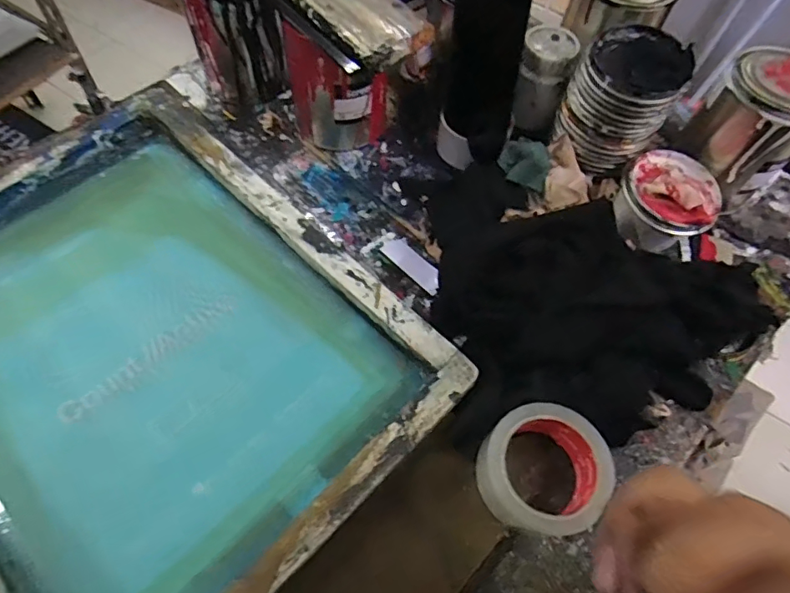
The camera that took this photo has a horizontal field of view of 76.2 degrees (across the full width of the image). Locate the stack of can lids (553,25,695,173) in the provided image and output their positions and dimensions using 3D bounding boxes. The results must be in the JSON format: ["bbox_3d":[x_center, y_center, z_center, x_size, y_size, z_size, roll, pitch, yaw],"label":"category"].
[{"bbox_3d":[0.242,-0.215,0.539,0.101,0.112,0.102,31,65,13],"label":"stack of can lids"}]

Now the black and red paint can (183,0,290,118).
[{"bbox_3d":[-0.194,-0.322,0.601,0.099,0.157,0.109,-19,65,-13],"label":"black and red paint can"}]

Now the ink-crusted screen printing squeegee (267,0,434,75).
[{"bbox_3d":[-0.076,-0.298,0.491,0.084,0.028,0.242,-35,69,-19],"label":"ink-crusted screen printing squeegee"}]

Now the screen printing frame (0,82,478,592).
[{"bbox_3d":[-0.232,0.039,0.472,0.420,0.033,0.493,-41,71,-21],"label":"screen printing frame"}]

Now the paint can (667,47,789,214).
[{"bbox_3d":[0.384,-0.187,0.542,0.099,0.111,0.104,-33,69,-18],"label":"paint can"}]

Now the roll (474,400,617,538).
[{"bbox_3d":[0.120,0.148,0.425,0.106,0.055,0.096,-41,71,-21],"label":"roll"}]

